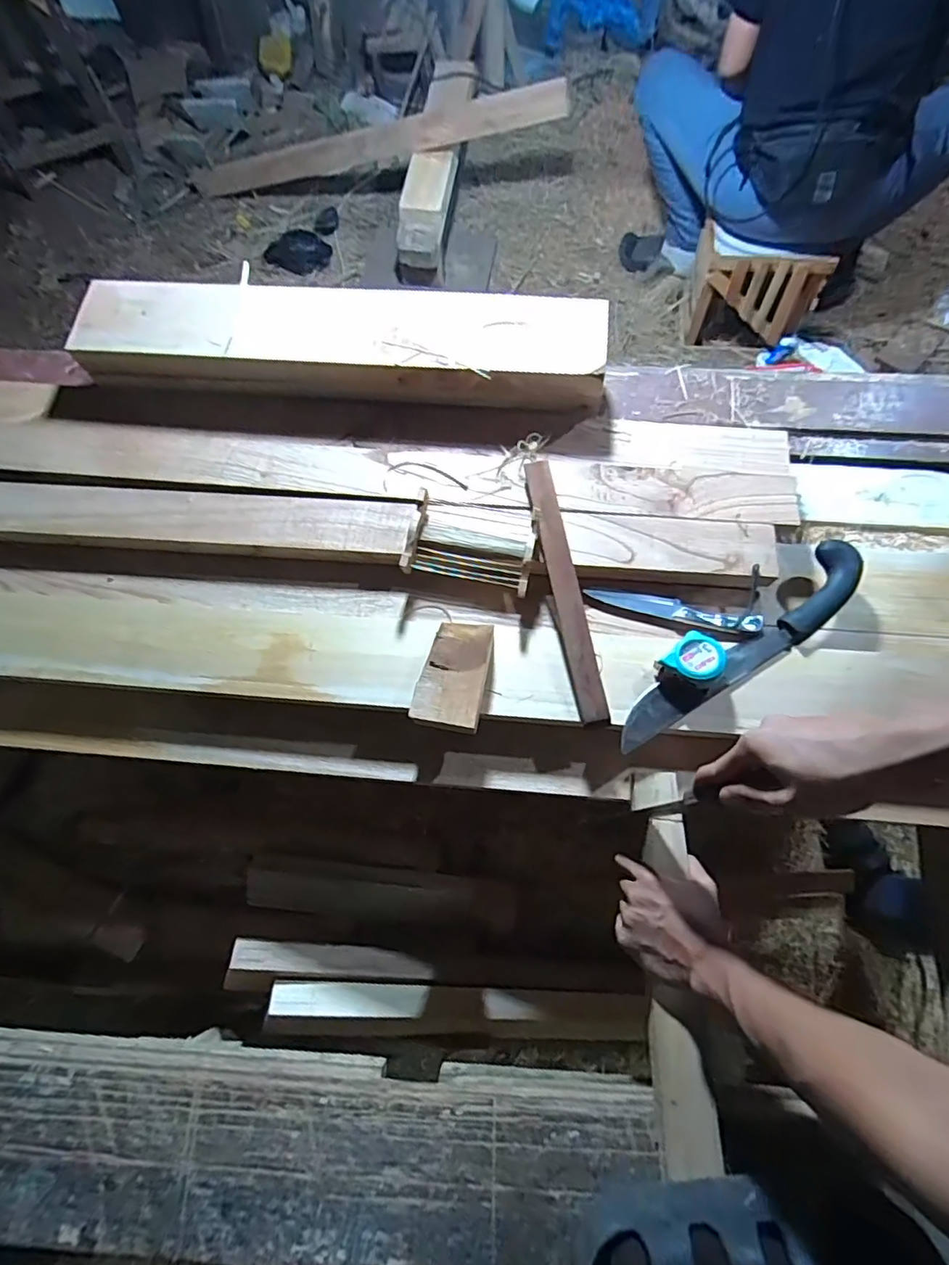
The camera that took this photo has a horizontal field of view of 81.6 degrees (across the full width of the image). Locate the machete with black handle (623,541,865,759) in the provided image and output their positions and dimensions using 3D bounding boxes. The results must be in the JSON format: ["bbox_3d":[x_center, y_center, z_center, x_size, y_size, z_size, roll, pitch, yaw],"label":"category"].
[{"bbox_3d":[0.308,0.015,0.615,0.356,0.029,0.066,-37,71,-10],"label":"machete with black handle"}]

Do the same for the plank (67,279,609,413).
[{"bbox_3d":[-0.172,-0.377,0.713,0.661,0.067,0.126,3,69,5],"label":"plank"}]

